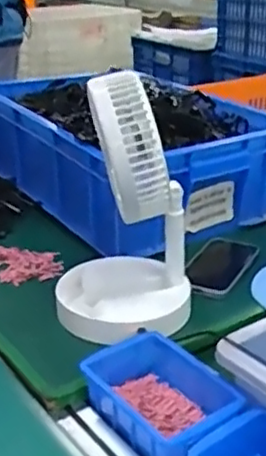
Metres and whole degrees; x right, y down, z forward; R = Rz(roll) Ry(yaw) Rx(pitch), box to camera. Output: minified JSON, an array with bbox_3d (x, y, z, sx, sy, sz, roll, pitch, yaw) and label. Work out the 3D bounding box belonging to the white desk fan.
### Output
[{"bbox_3d":[-0.010,-0.027,0.754,0.147,0.286,0.147,2,23,1],"label":"white desk fan"}]

